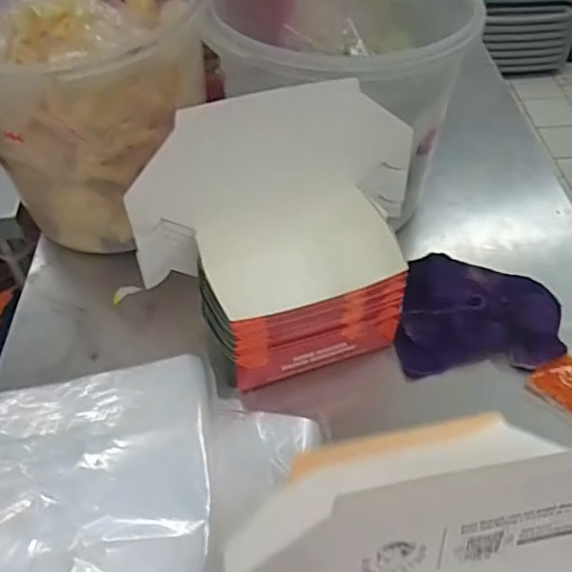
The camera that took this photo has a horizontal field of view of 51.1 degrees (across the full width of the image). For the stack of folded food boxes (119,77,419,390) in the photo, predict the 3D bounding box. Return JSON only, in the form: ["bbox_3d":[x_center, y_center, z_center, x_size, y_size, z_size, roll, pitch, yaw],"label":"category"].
[{"bbox_3d":[0.006,-0.044,0.593,0.279,0.234,0.157,-15,50,-12],"label":"stack of folded food boxes"}]

